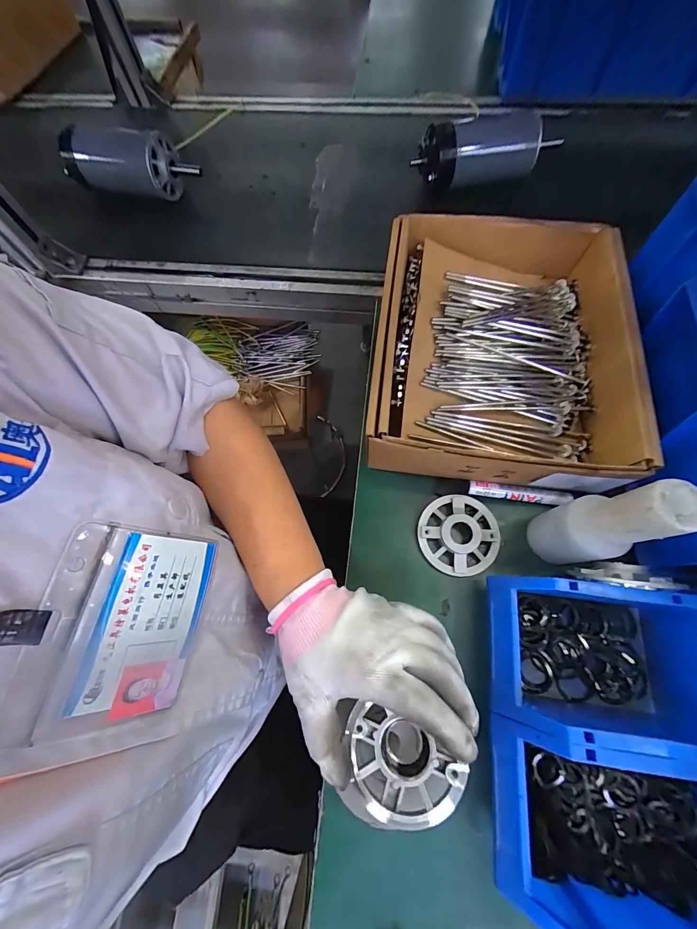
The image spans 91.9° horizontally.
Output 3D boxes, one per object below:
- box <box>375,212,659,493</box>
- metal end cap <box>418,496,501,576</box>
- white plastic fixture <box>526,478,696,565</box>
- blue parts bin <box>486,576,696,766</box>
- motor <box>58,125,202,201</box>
[{"bbox_3d":[0.166,-0.134,0.371,0.264,0.076,0.309,7,70,4],"label":"box"},{"bbox_3d":[0.111,0.069,0.336,0.078,0.019,0.078,-1,70,2],"label":"metal end cap"},{"bbox_3d":[0.198,0.051,0.271,0.044,0.145,0.050,-11,70,-2],"label":"white plastic fixture"},{"bbox_3d":[0.200,0.155,0.273,0.159,0.072,0.107,6,70,4],"label":"blue parts bin"},{"bbox_3d":[-0.331,-0.462,0.518,0.199,0.067,0.068,17,71,8],"label":"motor"}]

